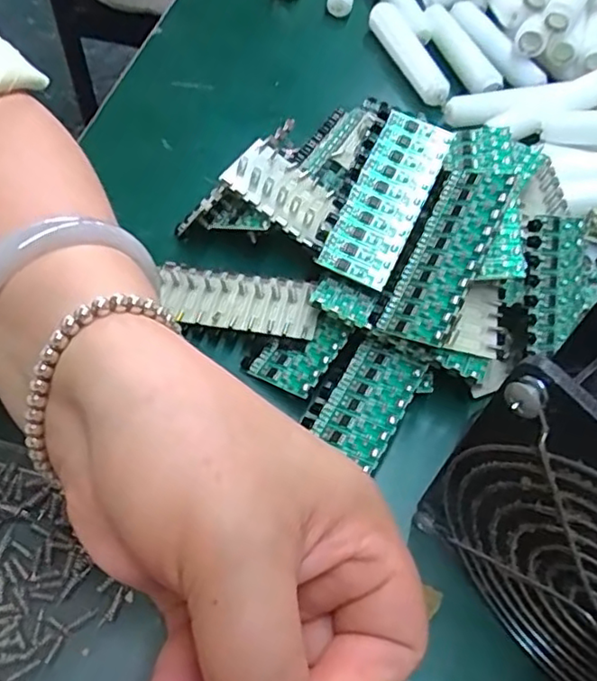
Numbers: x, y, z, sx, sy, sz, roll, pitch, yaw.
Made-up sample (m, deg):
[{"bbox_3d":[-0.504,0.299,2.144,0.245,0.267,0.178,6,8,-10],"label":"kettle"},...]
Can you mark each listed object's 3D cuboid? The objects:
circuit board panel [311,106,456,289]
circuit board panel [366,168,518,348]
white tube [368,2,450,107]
[{"bbox_3d":[0.035,-0.062,0.270,0.036,0.008,0.075,24,87,12],"label":"circuit board panel"},{"bbox_3d":[0.057,-0.035,0.254,0.036,0.004,0.075,20,82,41],"label":"circuit board panel"},{"bbox_3d":[0.070,-0.182,0.395,0.016,0.017,0.094,-18,60,-15],"label":"white tube"}]

